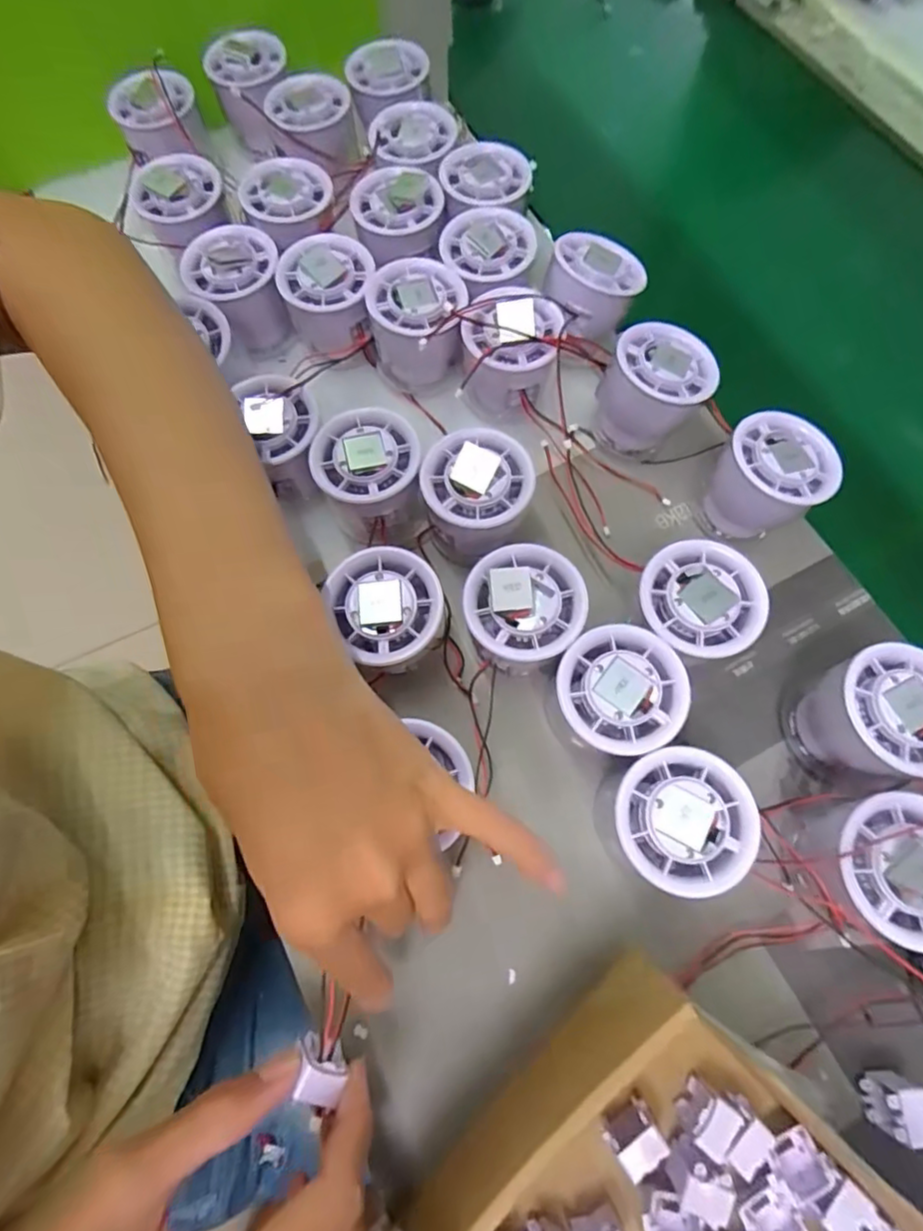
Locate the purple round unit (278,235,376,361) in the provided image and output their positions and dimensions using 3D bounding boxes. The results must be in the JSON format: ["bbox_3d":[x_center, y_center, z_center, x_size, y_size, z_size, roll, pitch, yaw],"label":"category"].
[{"bbox_3d":[-0.082,-0.194,0.363,0.055,0.061,0.058,0,71,0],"label":"purple round unit"}]

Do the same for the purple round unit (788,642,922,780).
[{"bbox_3d":[0.197,0.048,0.274,0.052,0.057,0.056,0,71,0],"label":"purple round unit"}]

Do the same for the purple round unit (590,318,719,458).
[{"bbox_3d":[0.112,-0.130,0.338,0.055,0.055,0.055,0,71,0],"label":"purple round unit"}]

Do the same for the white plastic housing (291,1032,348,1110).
[{"bbox_3d":[-0.056,0.178,0.225,0.019,0.010,0.022,28,42,-7],"label":"white plastic housing"}]

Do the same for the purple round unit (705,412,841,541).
[{"bbox_3d":[0.169,-0.075,0.319,0.054,0.050,0.051,0,71,0],"label":"purple round unit"}]

